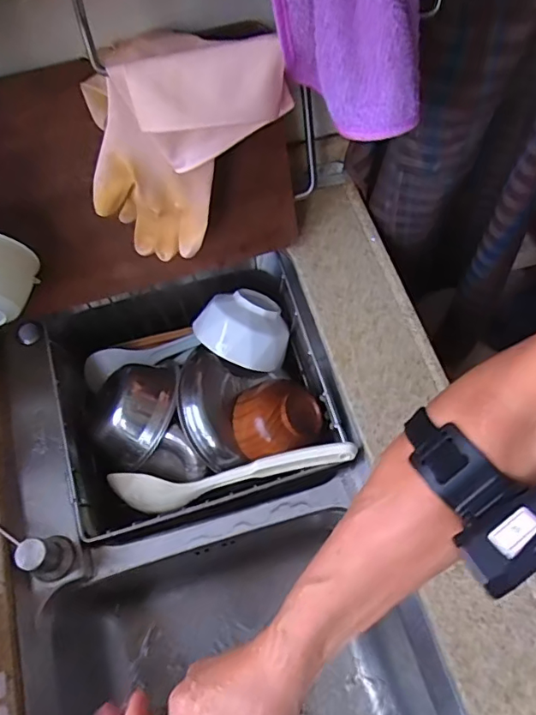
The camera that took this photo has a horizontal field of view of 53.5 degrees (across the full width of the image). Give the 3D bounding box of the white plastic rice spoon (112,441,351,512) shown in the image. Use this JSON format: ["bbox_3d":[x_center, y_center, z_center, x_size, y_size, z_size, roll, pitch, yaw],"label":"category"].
[{"bbox_3d":[-0.045,0.130,0.592,0.283,0.029,0.048,-14,66,11],"label":"white plastic rice spoon"}]

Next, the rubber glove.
[{"bbox_3d":[-0.072,-0.172,0.471,0.166,0.219,0.048,-2,66,-1],"label":"rubber glove"}]

